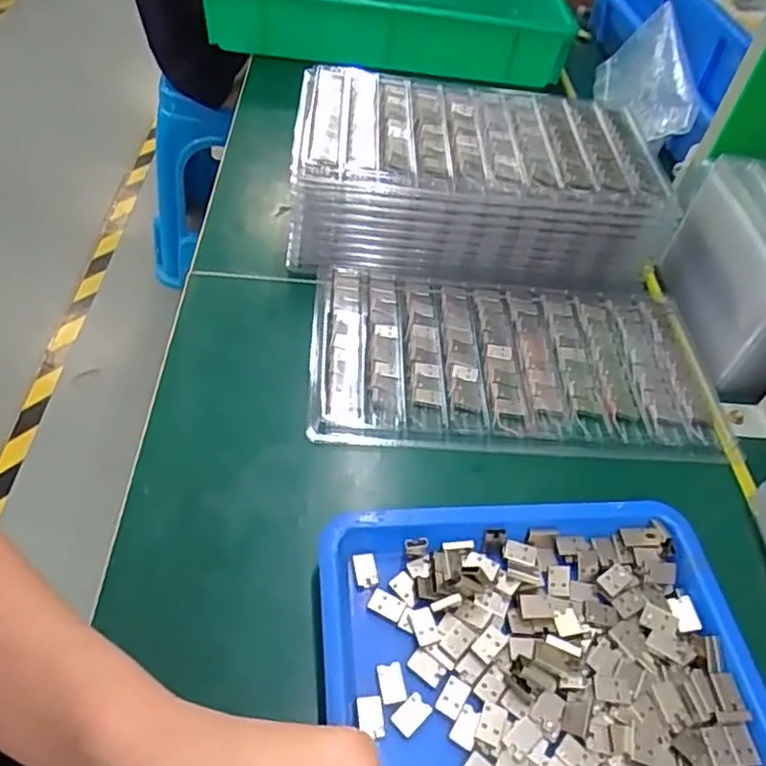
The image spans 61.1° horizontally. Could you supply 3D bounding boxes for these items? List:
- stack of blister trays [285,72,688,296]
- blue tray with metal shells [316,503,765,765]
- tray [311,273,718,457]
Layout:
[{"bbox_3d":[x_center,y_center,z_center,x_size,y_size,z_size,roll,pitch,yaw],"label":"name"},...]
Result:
[{"bbox_3d":[0.079,-0.173,0.552,0.294,0.094,0.176,4,48,1],"label":"stack of blister trays"},{"bbox_3d":[0.079,0.141,0.321,0.211,0.024,0.168,-3,48,-5],"label":"blue tray with metal shells"},{"bbox_3d":[0.088,-0.019,0.480,0.276,0.025,0.160,1,48,-1],"label":"tray"}]

